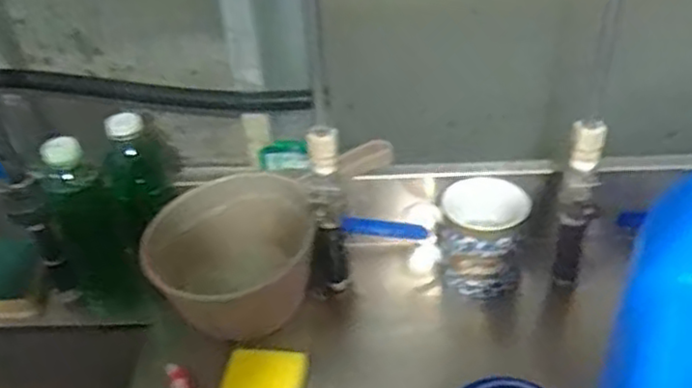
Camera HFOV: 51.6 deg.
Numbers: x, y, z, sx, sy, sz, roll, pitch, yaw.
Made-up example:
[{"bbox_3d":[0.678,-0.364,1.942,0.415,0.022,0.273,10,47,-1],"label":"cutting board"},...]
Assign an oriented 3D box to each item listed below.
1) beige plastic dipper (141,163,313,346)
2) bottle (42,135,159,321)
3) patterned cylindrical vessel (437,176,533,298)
[{"bbox_3d":[-0.120,0.077,0.759,0.167,0.104,0.165,-12,39,-9],"label":"beige plastic dipper"},{"bbox_3d":[-0.264,0.041,0.768,0.088,0.219,0.060,-22,41,-21],"label":"bottle"},{"bbox_3d":[0.146,0.045,0.766,0.084,0.102,0.081,-3,38,2],"label":"patterned cylindrical vessel"}]

